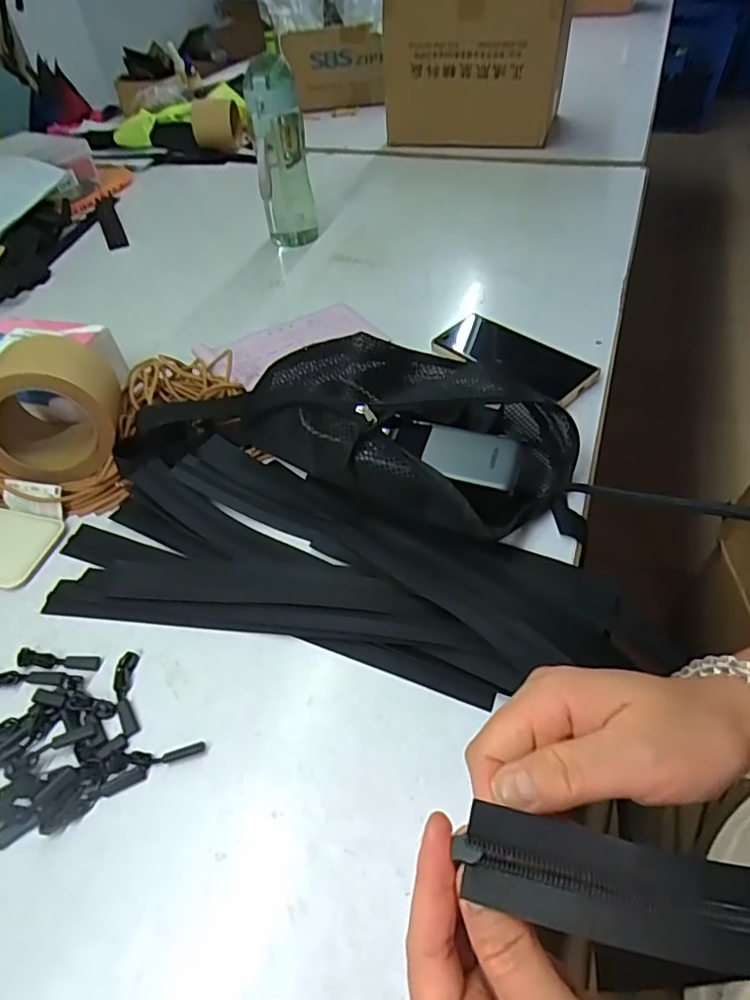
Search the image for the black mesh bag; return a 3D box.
[{"bbox_3d":[-0.017,-0.076,0.494,0.375,0.062,0.203,9,50,12],"label":"black mesh bag"}]

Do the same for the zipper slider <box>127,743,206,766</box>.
[{"bbox_3d":[-0.127,0.155,0.341,0.044,0.005,0.009,-8,48,-3],"label":"zipper slider"}]

